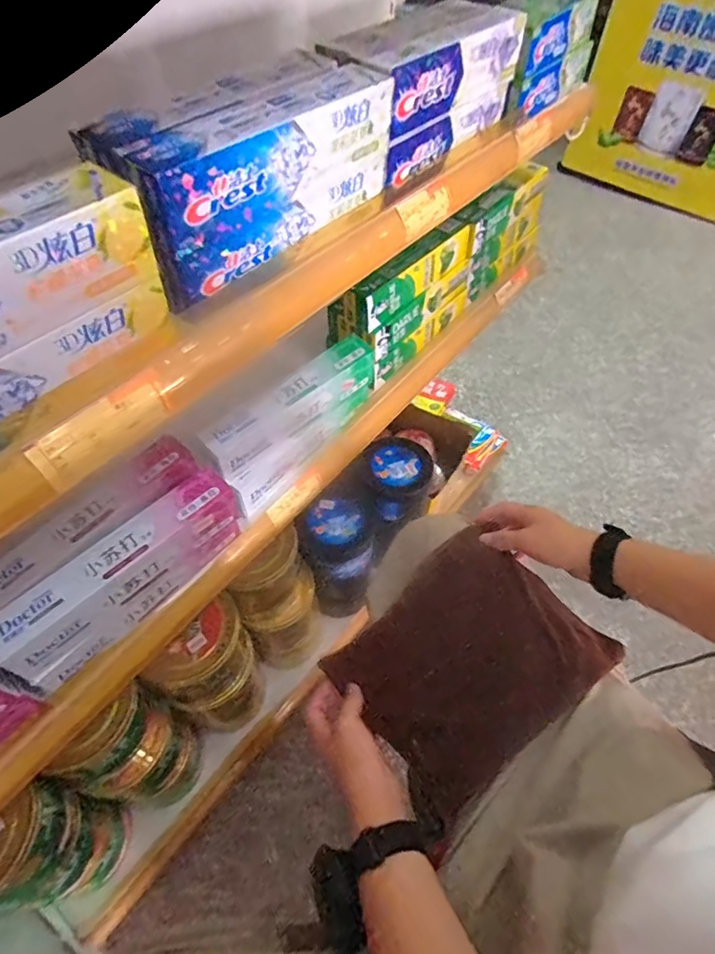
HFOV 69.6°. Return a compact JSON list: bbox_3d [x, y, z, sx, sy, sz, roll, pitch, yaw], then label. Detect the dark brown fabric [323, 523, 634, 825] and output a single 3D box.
[{"bbox_3d":[0.111,0.184,0.529,0.233,0.050,0.191,-41,59,-5],"label":"dark brown fabric"}]

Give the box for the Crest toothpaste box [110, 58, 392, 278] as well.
[{"bbox_3d":[-0.066,-0.242,0.386,0.051,0.059,0.235,33,59,22],"label":"Crest toothpaste box"}]

